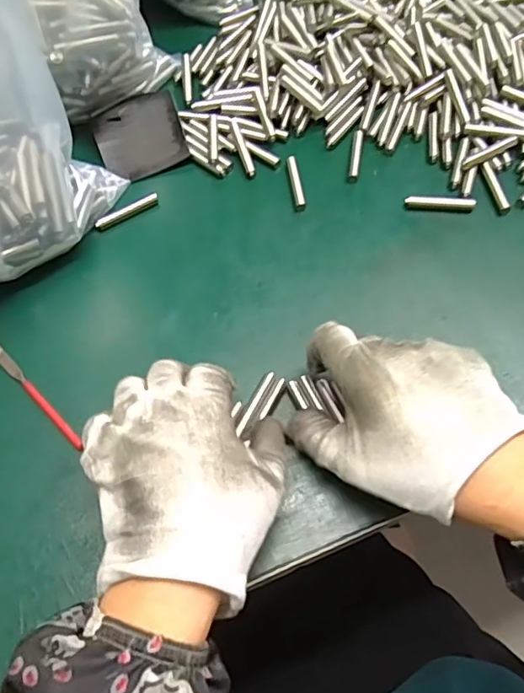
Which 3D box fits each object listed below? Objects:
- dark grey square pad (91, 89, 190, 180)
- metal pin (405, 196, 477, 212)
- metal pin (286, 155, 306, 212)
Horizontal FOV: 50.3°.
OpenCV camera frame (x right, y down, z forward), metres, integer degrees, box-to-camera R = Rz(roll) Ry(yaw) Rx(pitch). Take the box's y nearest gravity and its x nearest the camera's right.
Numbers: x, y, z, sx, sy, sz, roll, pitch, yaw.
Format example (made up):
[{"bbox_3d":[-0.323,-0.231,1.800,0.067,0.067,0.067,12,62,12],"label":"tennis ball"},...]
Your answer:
[{"bbox_3d":[-0.092,-0.159,0.424,0.064,0.005,0.063,-22,79,-7],"label":"dark grey square pad"},{"bbox_3d":[0.126,-0.101,0.396,0.047,0.007,0.009,3,63,3],"label":"metal pin"},{"bbox_3d":[0.025,-0.120,0.409,0.008,0.007,0.048,-8,62,-3],"label":"metal pin"}]

